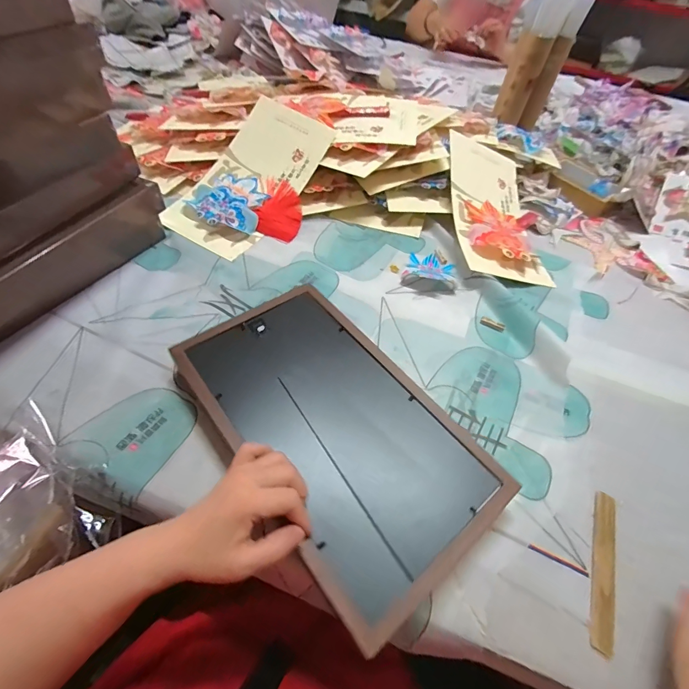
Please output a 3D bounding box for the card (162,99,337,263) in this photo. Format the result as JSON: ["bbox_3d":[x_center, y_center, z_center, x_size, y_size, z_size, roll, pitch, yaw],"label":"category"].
[{"bbox_3d":[-0.155,-0.286,0.646,0.197,0.037,0.307,28,75,6],"label":"card"}]

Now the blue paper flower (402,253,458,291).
[{"bbox_3d":[0.143,-0.127,0.599,0.085,0.015,0.077,13,52,5],"label":"blue paper flower"}]

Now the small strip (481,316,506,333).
[{"bbox_3d":[0.218,-0.030,0.538,0.035,0.008,0.010,26,54,15],"label":"small strip"}]

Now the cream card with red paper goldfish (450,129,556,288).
[{"bbox_3d":[0.282,-0.245,0.669,0.185,0.034,0.312,10,62,-20],"label":"cream card with red paper goldfish"}]

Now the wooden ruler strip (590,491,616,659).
[{"bbox_3d":[0.252,0.213,0.355,0.021,0.004,0.144,17,52,20],"label":"wooden ruler strip"}]

